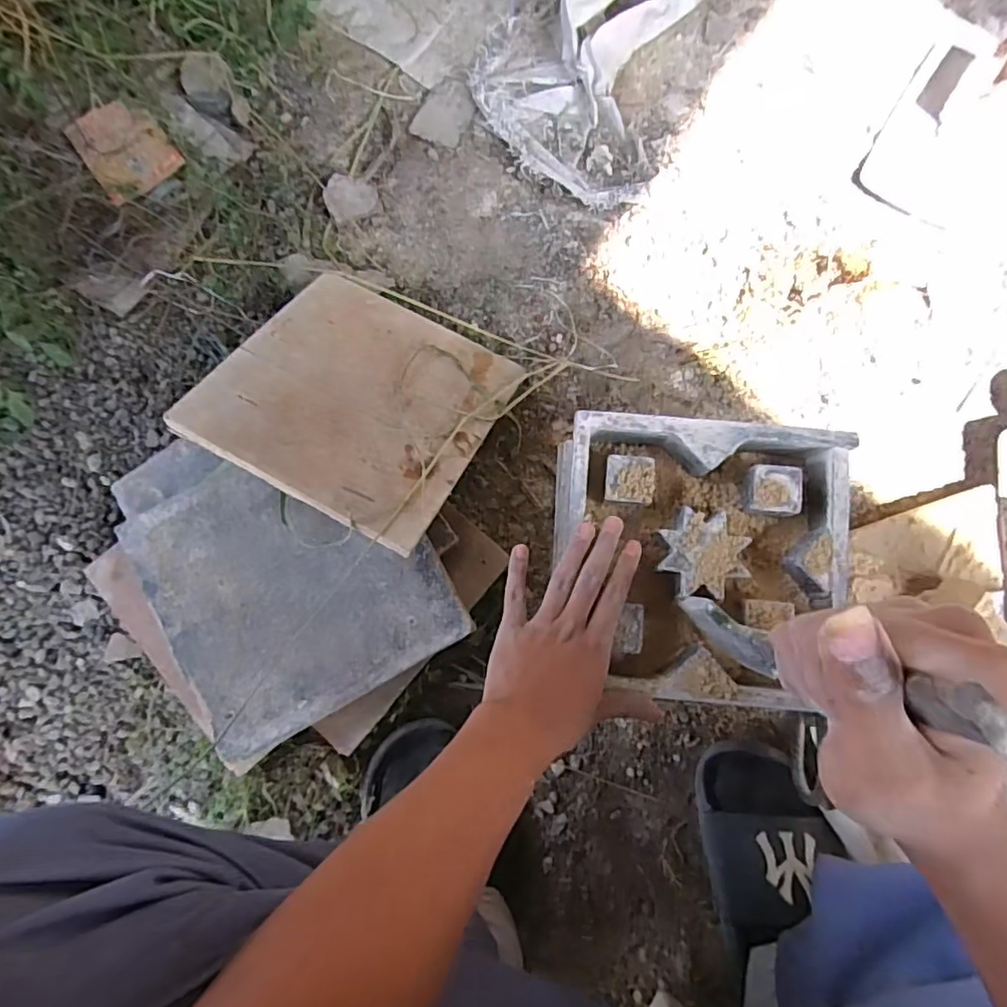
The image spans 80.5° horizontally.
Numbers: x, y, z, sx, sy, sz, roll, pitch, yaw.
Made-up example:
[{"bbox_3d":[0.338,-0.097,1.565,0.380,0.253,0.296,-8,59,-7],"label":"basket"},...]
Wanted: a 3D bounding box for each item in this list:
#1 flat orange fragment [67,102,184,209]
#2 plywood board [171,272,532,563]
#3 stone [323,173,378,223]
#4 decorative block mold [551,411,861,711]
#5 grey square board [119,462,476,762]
[{"bbox_3d":[-0.405,-0.380,0.631,0.084,0.013,0.113,-37,82,-2],"label":"flat orange fragment"},{"bbox_3d":[-0.132,-0.103,0.567,0.236,0.008,0.249,28,57,1],"label":"plywood board"},{"bbox_3d":[-0.170,-0.342,0.659,0.055,0.015,0.053,0,83,3],"label":"stone"},{"bbox_3d":[0.157,0.043,0.501,0.230,0.048,0.223,7,83,4],"label":"decorative block mold"},{"bbox_3d":[-0.191,0.068,0.545,0.241,0.023,0.245,-28,82,-1],"label":"grey square board"}]

